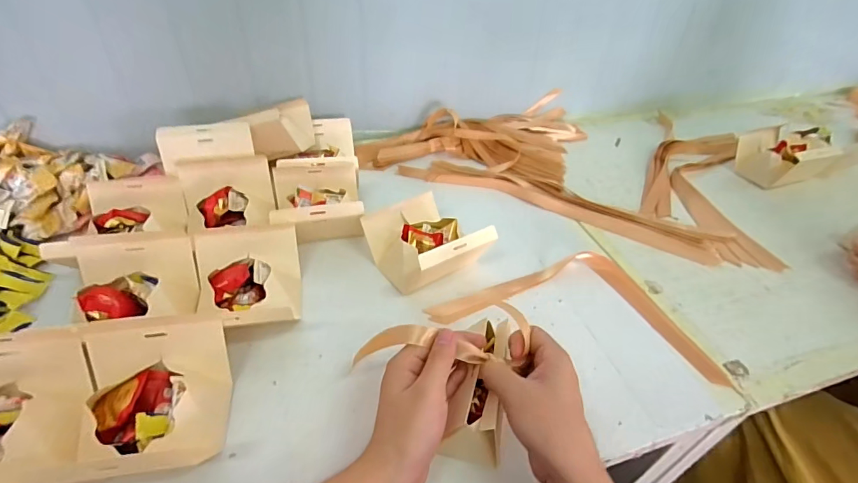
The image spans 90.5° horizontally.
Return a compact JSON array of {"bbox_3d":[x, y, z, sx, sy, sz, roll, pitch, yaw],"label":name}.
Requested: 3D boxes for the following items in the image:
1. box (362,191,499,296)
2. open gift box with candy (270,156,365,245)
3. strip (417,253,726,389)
[{"bbox_3d":[-0.005,-0.005,0.599,0.131,0.074,0.145,-23,49,-26],"label":"box"},{"bbox_3d":[-0.170,-0.057,0.650,0.130,0.068,0.159,-6,43,-11],"label":"open gift box with candy"},{"bbox_3d":[0.186,0.075,0.565,0.354,0.024,0.166,8,43,4],"label":"strip"}]

